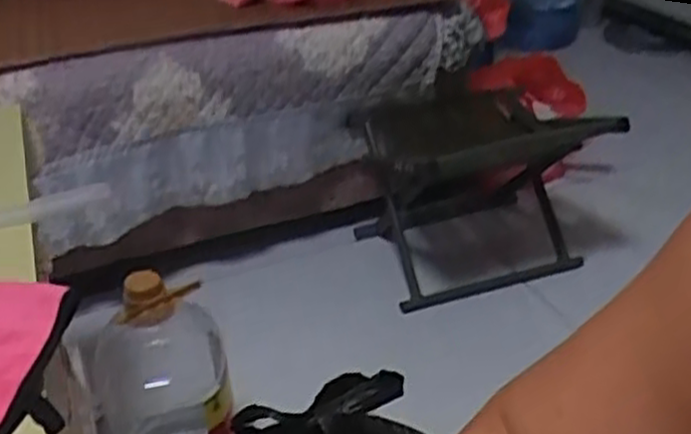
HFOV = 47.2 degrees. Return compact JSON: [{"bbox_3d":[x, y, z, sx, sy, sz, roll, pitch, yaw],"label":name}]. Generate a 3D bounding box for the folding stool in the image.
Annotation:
[{"bbox_3d":[0.240,-0.062,1.449,0.386,0.313,0.323,-13,32,-14],"label":"folding stool"}]

